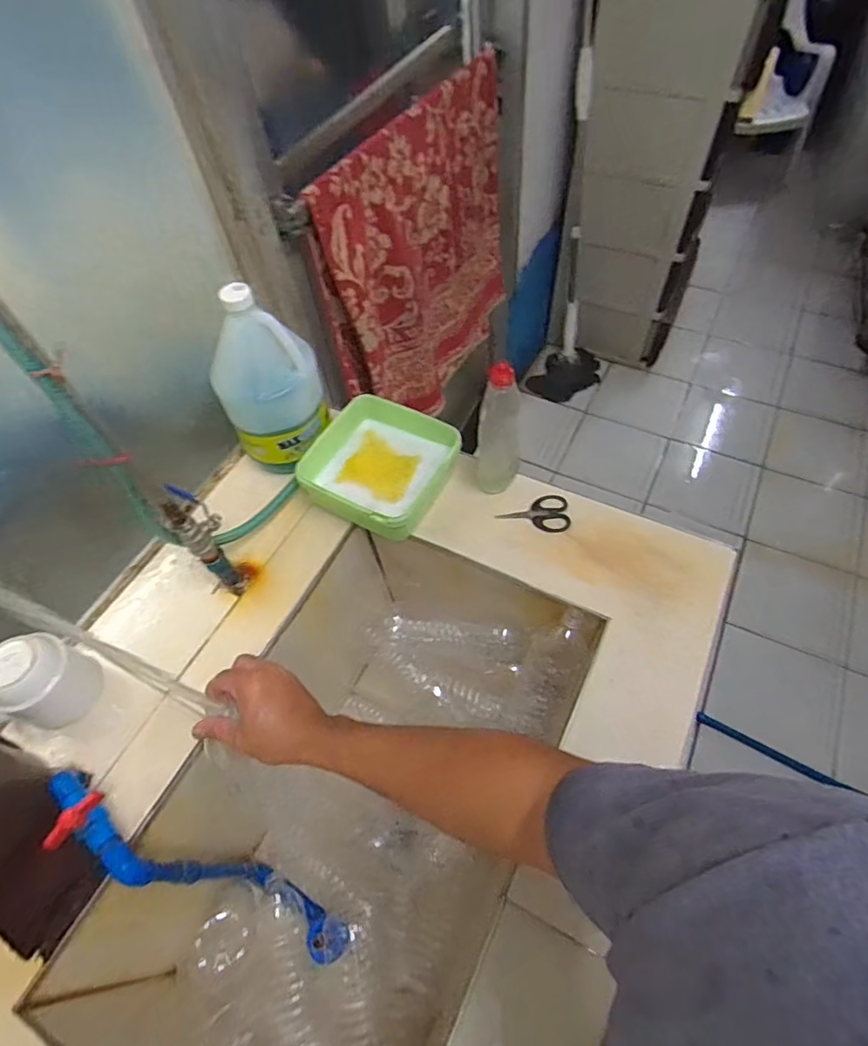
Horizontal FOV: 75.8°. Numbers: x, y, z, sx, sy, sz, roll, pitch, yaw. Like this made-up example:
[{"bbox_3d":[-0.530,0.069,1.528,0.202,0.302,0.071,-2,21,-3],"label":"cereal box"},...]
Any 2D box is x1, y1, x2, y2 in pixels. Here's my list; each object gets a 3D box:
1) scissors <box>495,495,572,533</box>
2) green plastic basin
[{"bbox_3d":[0.147,-0.012,0.826,0.105,0.004,0.061,-7,56,0],"label":"scissors"},{"bbox_3d":[-0.086,-0.078,0.843,0.203,0.074,0.186,21,61,17],"label":"green plastic basin"}]

